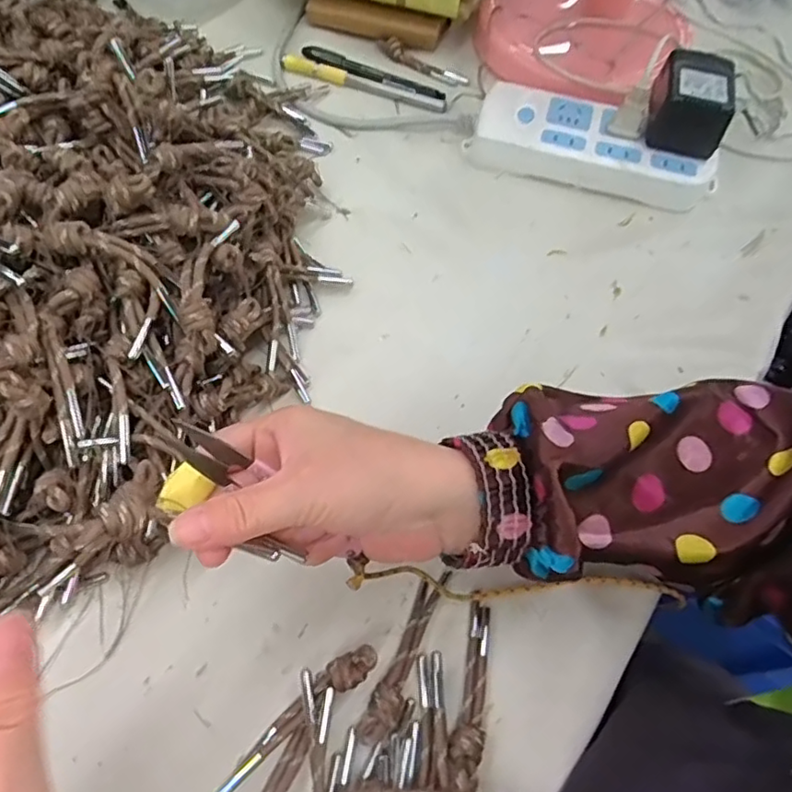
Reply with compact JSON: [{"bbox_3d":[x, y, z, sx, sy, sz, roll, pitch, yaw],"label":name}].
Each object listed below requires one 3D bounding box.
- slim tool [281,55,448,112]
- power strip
[{"bbox_3d":[-0.029,-0.270,0.530,0.148,0.009,0.016,17,63,5],"label":"slim tool"},{"bbox_3d":[0.157,-0.198,0.491,0.185,0.035,0.077,20,63,6],"label":"power strip"}]

